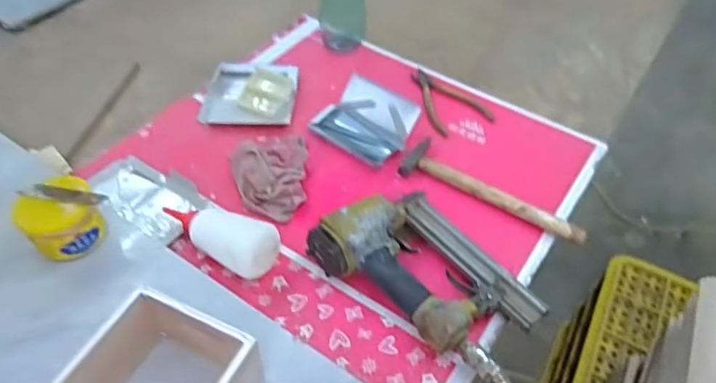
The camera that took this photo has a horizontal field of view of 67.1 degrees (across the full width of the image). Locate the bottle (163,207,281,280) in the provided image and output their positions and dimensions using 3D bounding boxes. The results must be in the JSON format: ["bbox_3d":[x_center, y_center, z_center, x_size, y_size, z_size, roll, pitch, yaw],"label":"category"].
[{"bbox_3d":[-0.166,0.043,0.630,0.152,0.049,0.058,27,52,20],"label":"bottle"}]

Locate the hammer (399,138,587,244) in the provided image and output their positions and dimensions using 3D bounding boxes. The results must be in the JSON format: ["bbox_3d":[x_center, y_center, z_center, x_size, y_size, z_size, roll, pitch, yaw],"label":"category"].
[{"bbox_3d":[0.175,0.001,0.704,0.245,0.022,0.070,27,52,20],"label":"hammer"}]

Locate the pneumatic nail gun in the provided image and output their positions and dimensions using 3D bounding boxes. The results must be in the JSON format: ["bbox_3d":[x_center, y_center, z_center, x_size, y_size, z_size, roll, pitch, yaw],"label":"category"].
[{"bbox_3d":[0.077,0.085,0.595,0.158,0.056,0.222,-32,57,-28],"label":"pneumatic nail gun"}]

